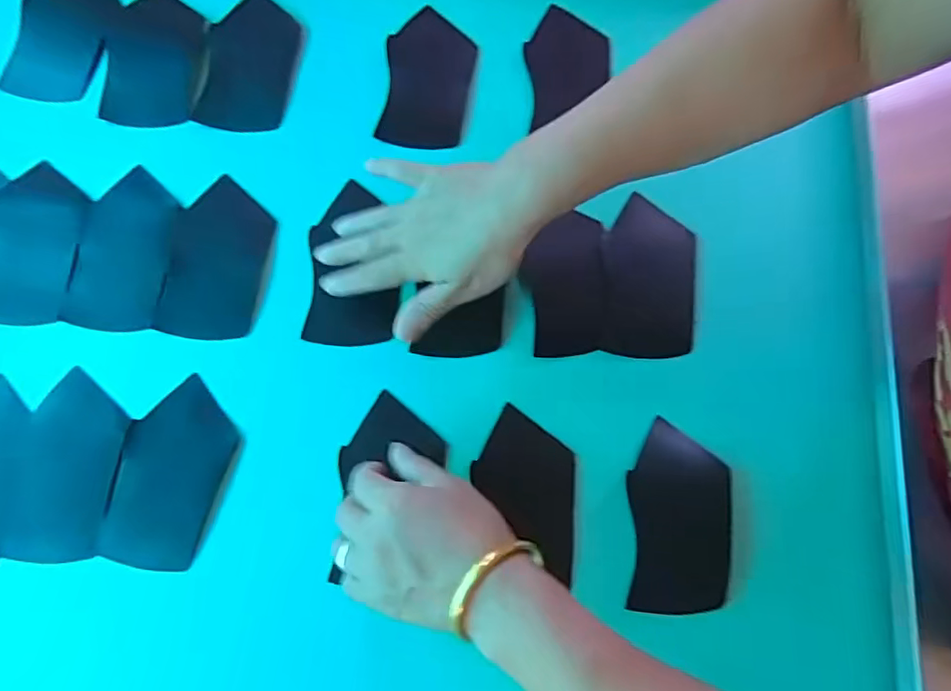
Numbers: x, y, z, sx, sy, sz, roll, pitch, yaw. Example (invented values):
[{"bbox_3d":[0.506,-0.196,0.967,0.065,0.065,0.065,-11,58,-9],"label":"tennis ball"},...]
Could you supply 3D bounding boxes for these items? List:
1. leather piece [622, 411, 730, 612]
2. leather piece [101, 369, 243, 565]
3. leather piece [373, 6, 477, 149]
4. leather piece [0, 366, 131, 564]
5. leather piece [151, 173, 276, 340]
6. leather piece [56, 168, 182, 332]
[{"bbox_3d":[0.147,0.123,0.423,0.074,0.005,0.128,6,77,-4],"label":"leather piece"},{"bbox_3d":[-0.222,0.093,0.429,0.071,0.004,0.131,17,77,-3],"label":"leather piece"},{"bbox_3d":[-0.040,-0.229,0.504,0.072,0.006,0.126,9,77,-5],"label":"leather piece"},{"bbox_3d":[-0.297,0.088,0.426,0.072,0.004,0.131,5,78,1],"label":"leather piece"},{"bbox_3d":[-0.204,-0.068,0.465,0.072,0.009,0.126,10,80,-3],"label":"leather piece"},{"bbox_3d":[-0.279,-0.076,0.466,0.072,0.006,0.129,7,78,1],"label":"leather piece"}]

